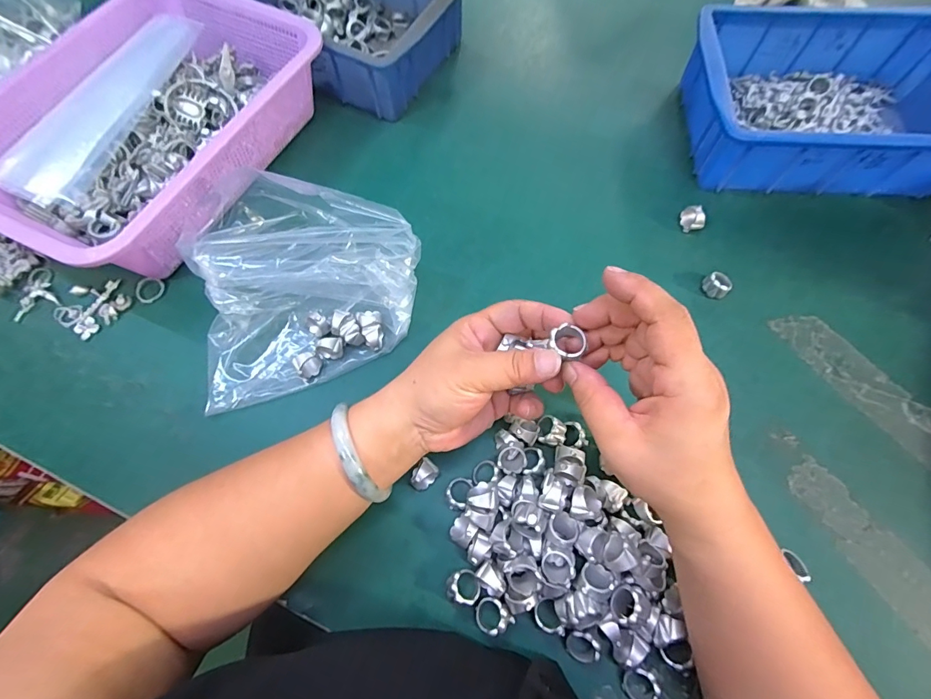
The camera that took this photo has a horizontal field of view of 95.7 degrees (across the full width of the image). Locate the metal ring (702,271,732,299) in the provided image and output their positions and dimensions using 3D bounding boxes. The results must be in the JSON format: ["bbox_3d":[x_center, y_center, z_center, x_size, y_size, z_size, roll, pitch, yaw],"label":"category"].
[{"bbox_3d":[0.221,-0.057,0.370,0.020,0.013,0.021,0,69,1],"label":"metal ring"}]

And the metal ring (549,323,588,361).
[{"bbox_3d":[0.059,-0.004,0.243,0.019,0.006,0.018,0,69,1],"label":"metal ring"}]

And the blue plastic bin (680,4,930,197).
[{"bbox_3d":[0.341,-0.237,0.407,0.233,0.072,0.171,1,69,1],"label":"blue plastic bin"}]

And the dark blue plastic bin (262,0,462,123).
[{"bbox_3d":[-0.141,-0.377,0.469,0.249,0.060,0.178,28,72,11],"label":"dark blue plastic bin"}]

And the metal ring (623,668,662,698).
[{"bbox_3d":[0.109,0.209,0.261,0.022,0.004,0.020,-10,74,39],"label":"metal ring"}]

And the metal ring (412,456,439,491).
[{"bbox_3d":[-0.030,0.091,0.307,0.014,0.023,0.021,29,72,11],"label":"metal ring"}]

